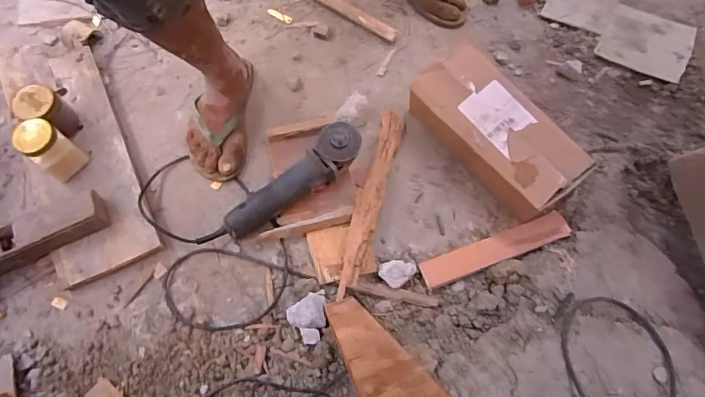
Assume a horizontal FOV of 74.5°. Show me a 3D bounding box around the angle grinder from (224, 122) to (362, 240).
[{"bbox_3d":[-0.103,-0.029,0.813,0.275,0.062,0.069,-39,73,-3],"label":"angle grinder"}]

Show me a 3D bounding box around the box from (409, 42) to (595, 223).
[{"bbox_3d":[0.264,-0.123,0.855,0.156,0.113,0.323,-36,73,-16],"label":"box"}]

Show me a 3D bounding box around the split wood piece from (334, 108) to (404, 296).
[{"bbox_3d":[0.032,-0.004,0.846,0.047,0.024,0.379,16,67,4],"label":"split wood piece"}]

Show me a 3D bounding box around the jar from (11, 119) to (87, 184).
[{"bbox_3d":[-0.510,-0.081,0.787,0.068,0.110,0.062,1,67,-4],"label":"jar"}]

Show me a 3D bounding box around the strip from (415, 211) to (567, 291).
[{"bbox_3d":[0.259,0.092,0.856,0.272,0.026,0.053,-24,70,6],"label":"strip"}]

